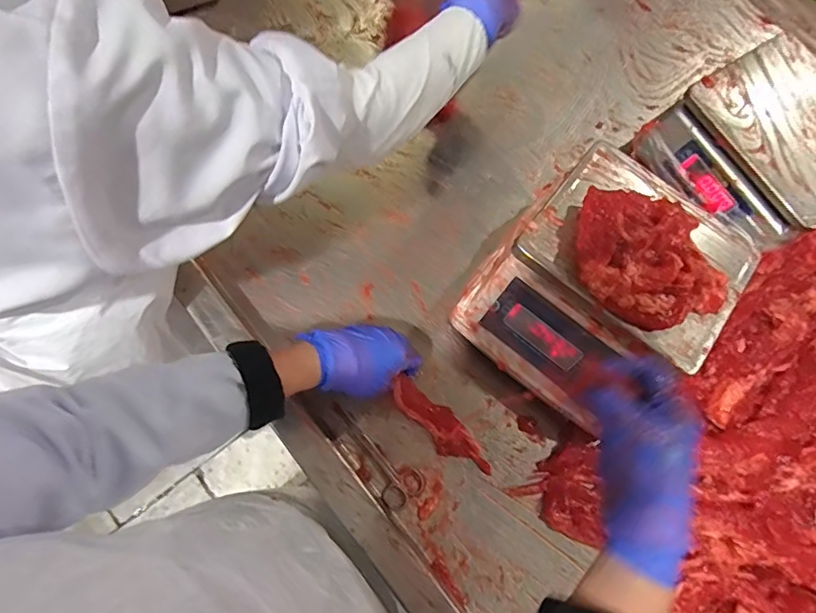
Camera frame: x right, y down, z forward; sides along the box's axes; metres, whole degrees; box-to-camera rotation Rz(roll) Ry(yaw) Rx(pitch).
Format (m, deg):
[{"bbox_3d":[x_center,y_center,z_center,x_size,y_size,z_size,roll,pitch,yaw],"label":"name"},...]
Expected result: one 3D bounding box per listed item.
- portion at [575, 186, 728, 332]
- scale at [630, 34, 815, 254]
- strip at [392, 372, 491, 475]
[{"bbox_3d":[0.233,-0.042,0.470,0.145,0.041,0.117,13,72,1],"label":"portion"},{"bbox_3d":[0.462,-0.200,0.656,0.215,0.111,0.225,-31,77,-12],"label":"scale"},{"bbox_3d":[0.037,0.135,0.560,0.139,0.014,0.039,43,76,-5],"label":"strip"}]

